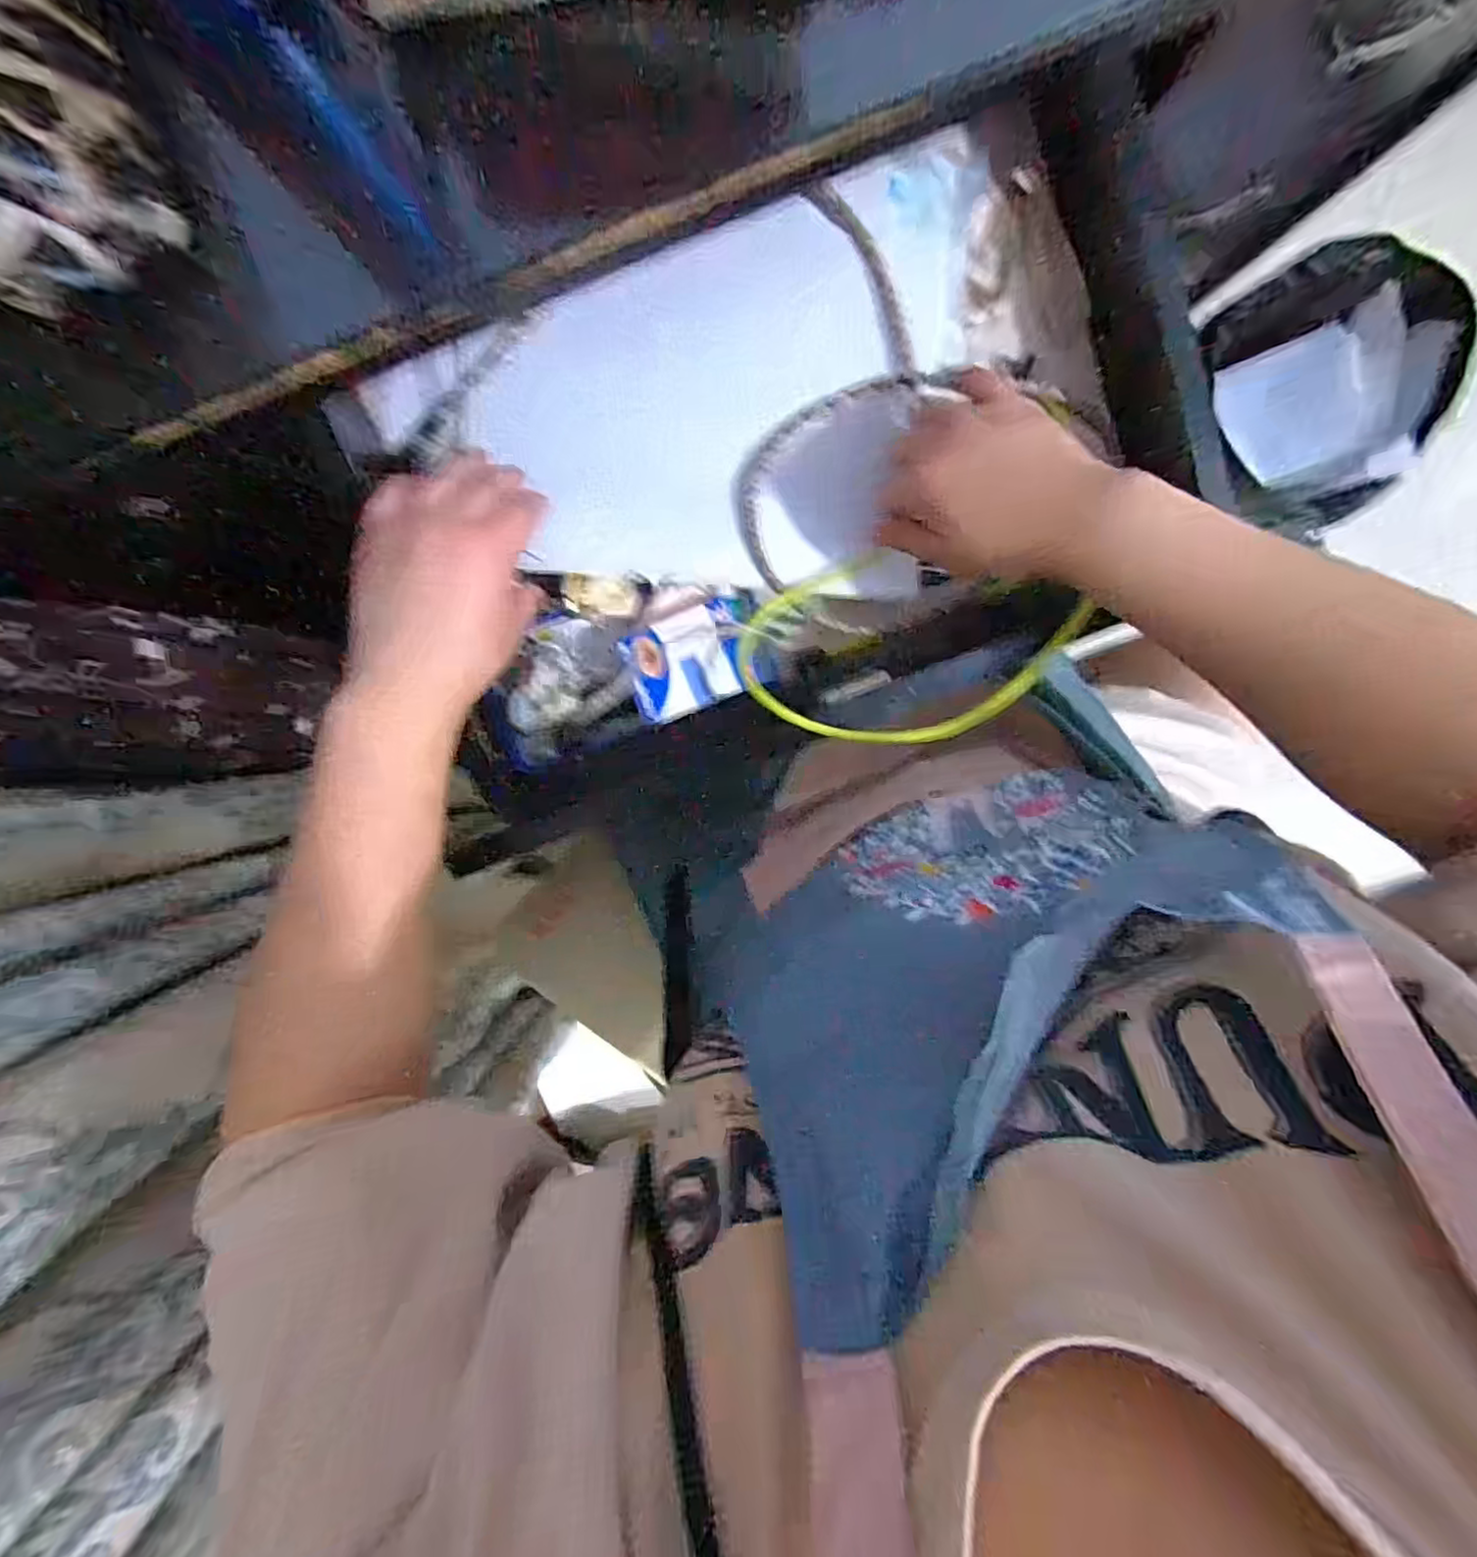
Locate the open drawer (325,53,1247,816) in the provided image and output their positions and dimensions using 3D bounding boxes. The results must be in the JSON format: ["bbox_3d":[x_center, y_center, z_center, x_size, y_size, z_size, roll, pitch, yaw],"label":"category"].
[{"bbox_3d":[0.010,-0.201,0.441,0.446,0.093,0.257,-19,96,3],"label":"open drawer"}]

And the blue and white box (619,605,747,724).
[{"bbox_3d":[-0.033,-0.072,0.421,0.072,0.013,0.058,-21,96,3],"label":"blue and white box"}]

